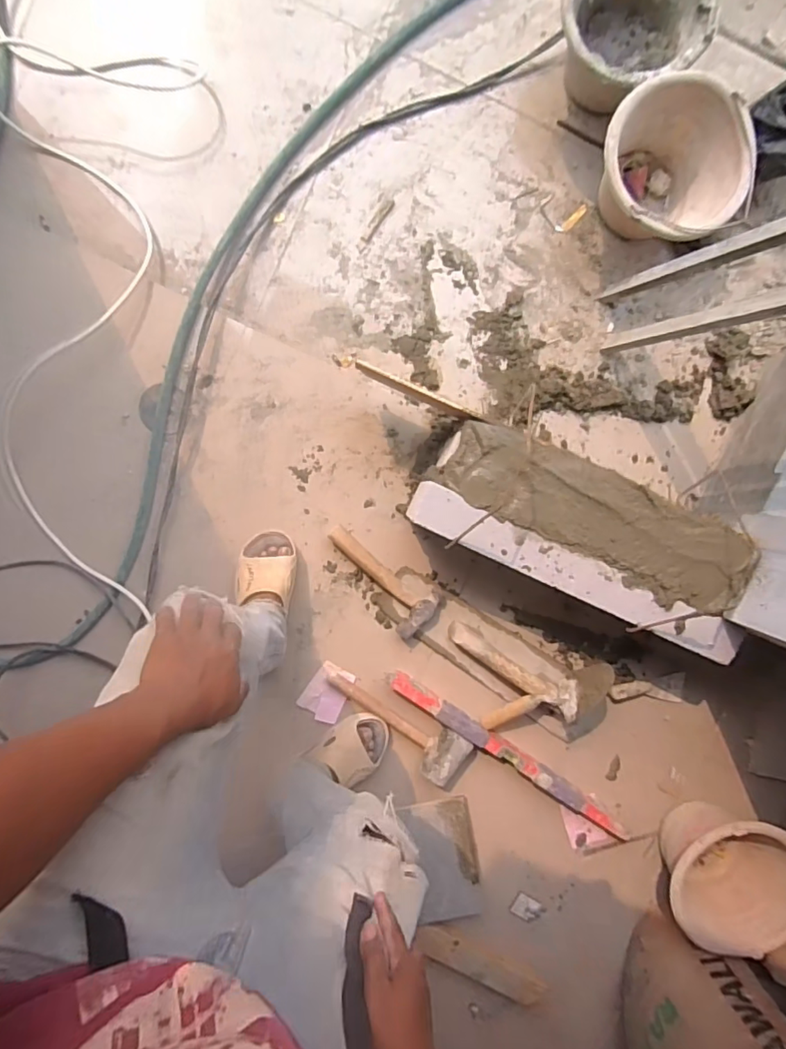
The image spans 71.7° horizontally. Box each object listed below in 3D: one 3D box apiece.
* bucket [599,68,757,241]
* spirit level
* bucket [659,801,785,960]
[{"bbox_3d":[0.468,-0.611,0.968,0.224,0.208,0.240,0,92,-3],"label":"bucket"},{"bbox_3d":[0.232,0.462,1.095,0.564,0.054,0.034,34,90,-4],"label":"spirit level"},{"bbox_3d":[0.629,0.665,1.070,0.256,0.197,0.252,0,95,-2],"label":"bucket"}]

